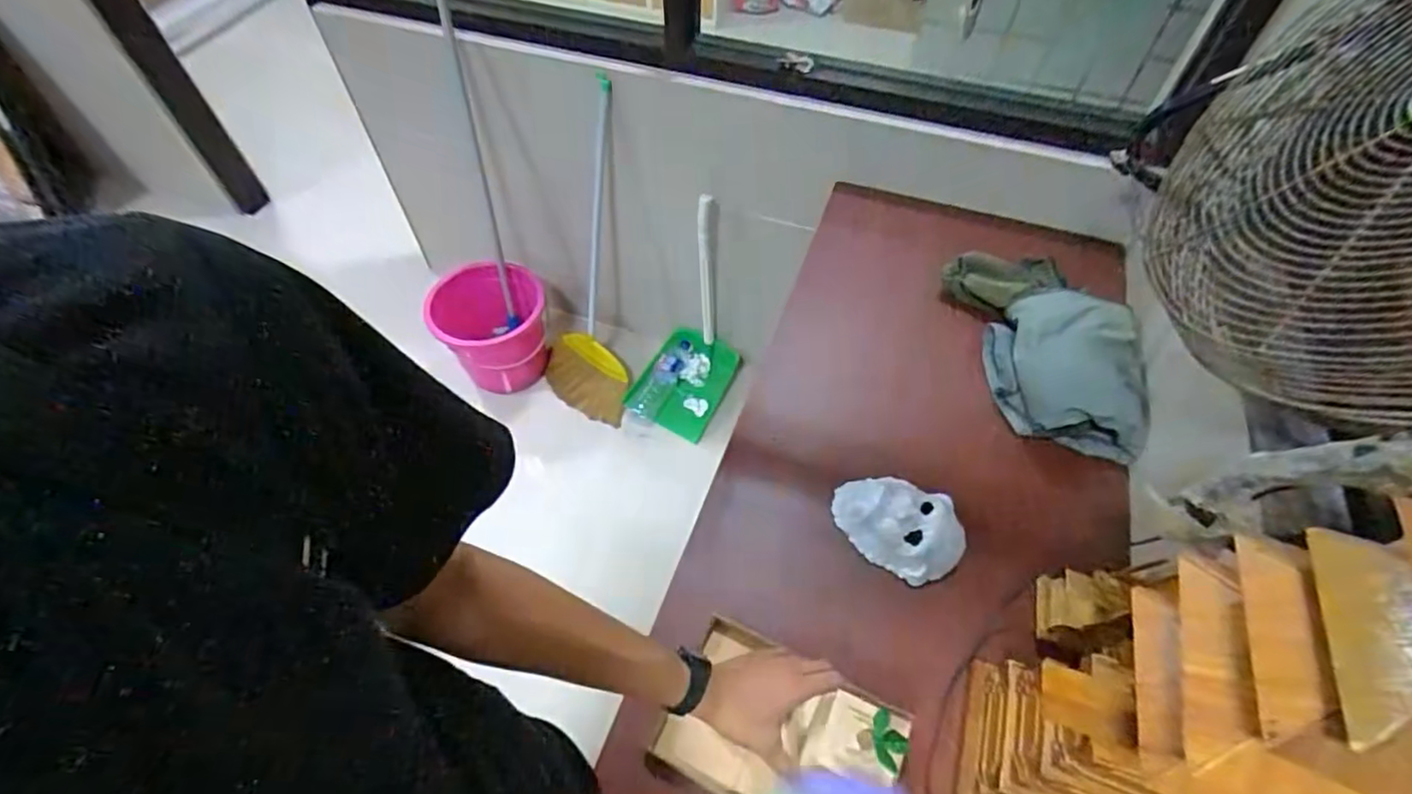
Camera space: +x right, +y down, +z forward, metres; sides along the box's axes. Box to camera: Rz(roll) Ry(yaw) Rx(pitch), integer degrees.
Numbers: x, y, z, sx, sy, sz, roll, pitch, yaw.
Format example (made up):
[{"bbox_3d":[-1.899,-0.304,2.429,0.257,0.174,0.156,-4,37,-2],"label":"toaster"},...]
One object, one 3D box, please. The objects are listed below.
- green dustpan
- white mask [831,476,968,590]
[{"bbox_3d":[-0.064,-0.194,1.687,0.246,0.630,0.273,20,57,14],"label":"green dustpan"},{"bbox_3d":[0.272,0.175,0.901,0.180,0.049,0.127,26,58,17],"label":"white mask"}]

